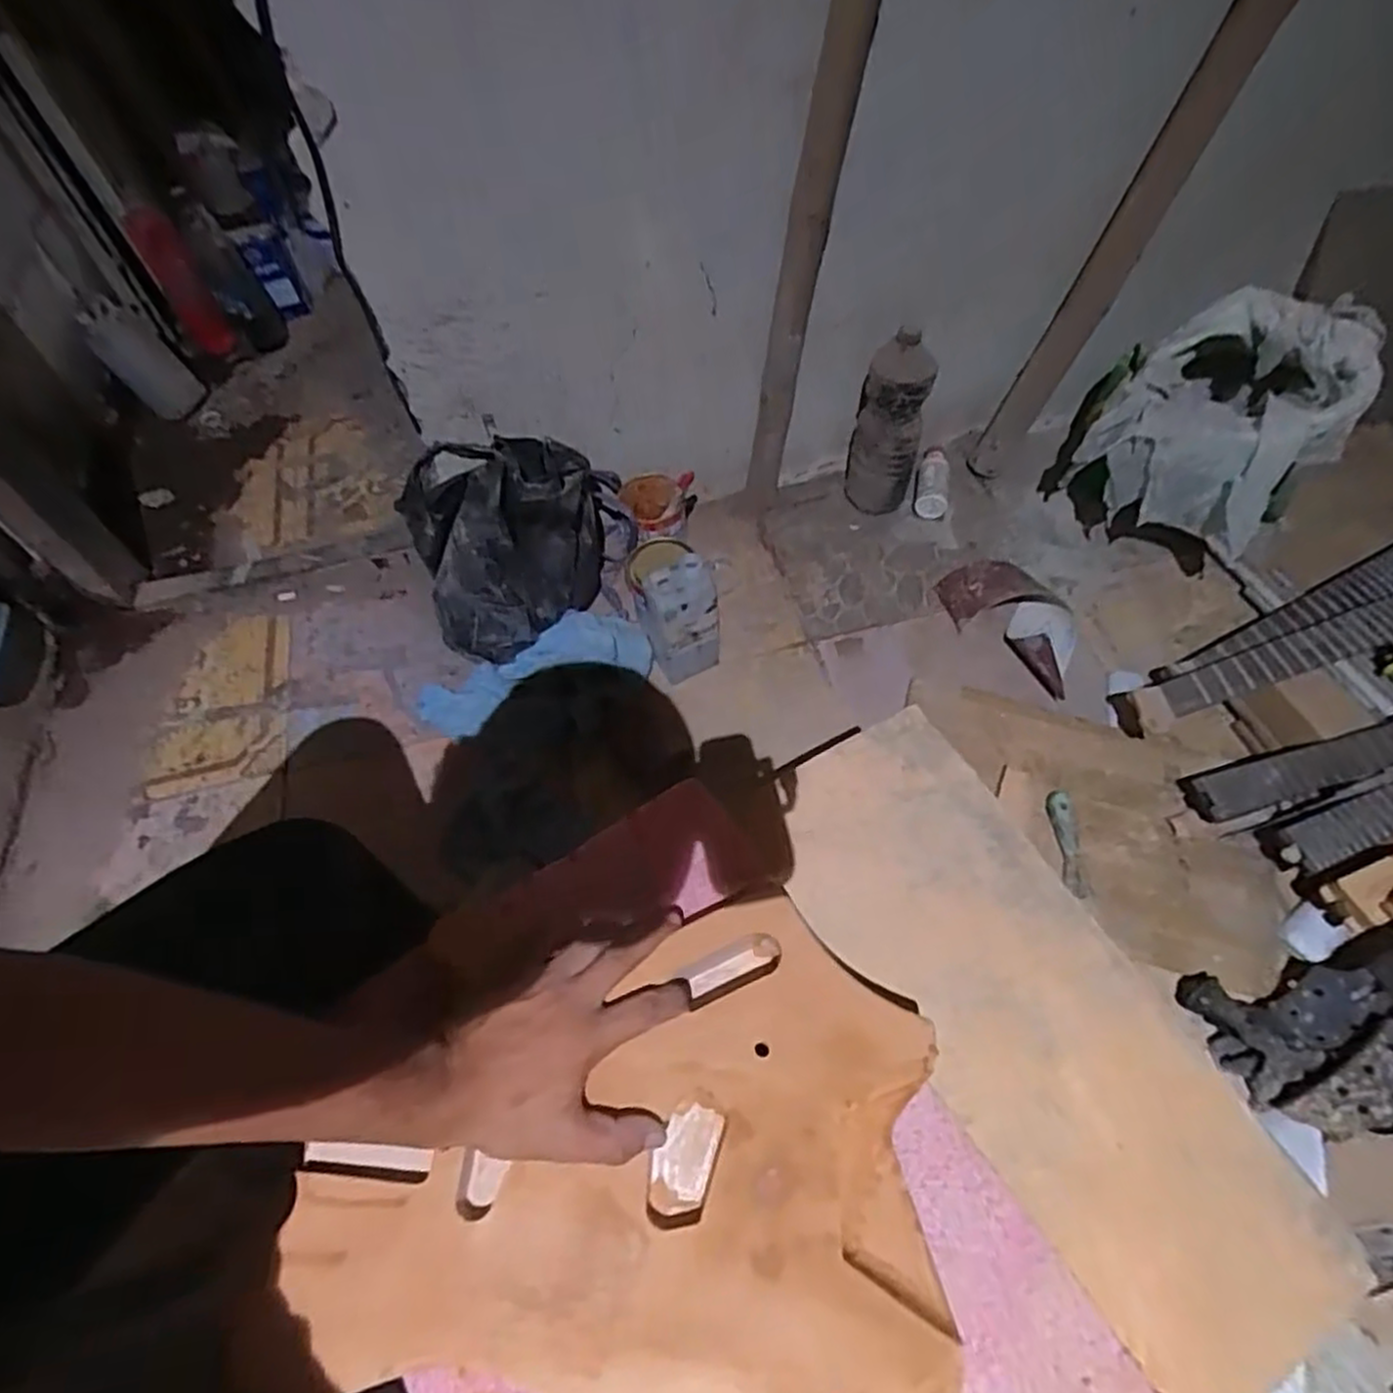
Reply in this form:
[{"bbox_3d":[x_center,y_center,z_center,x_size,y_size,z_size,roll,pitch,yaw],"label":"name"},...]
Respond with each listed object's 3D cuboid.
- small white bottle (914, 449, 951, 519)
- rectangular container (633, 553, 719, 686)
[{"bbox_3d":[0.405,-0.364,1.315,0.058,0.051,0.131,12,61,9],"label":"small white bottle"},{"bbox_3d":[-0.023,-0.101,1.102,0.104,0.212,0.065,-19,61,-9],"label":"rectangular container"}]

